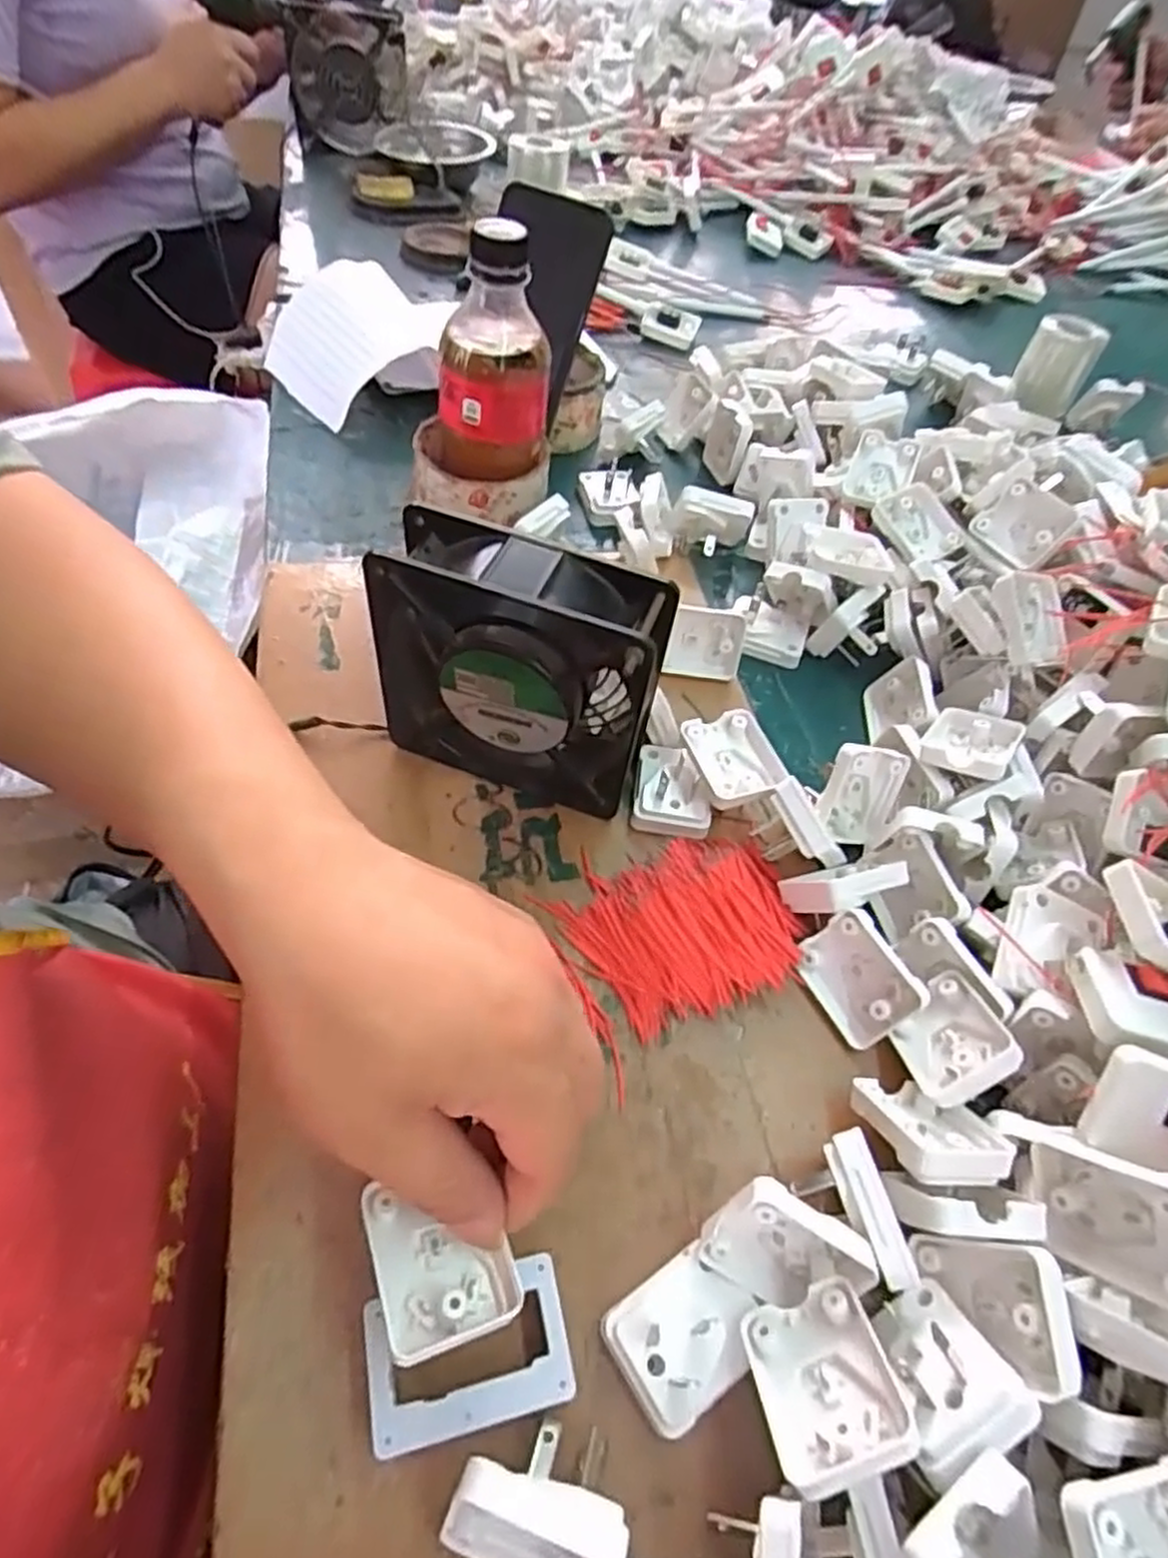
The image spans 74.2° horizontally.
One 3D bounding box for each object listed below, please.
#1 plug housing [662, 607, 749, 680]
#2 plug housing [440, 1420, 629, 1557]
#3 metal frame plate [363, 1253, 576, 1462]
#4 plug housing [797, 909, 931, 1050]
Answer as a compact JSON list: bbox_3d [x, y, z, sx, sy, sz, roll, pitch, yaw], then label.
[{"bbox_3d":[0.064,-0.076,0.430,0.047,0.040,0.008,8,25,3],"label":"plug housing"},{"bbox_3d":[-0.014,0.206,0.217,0.049,0.037,0.039,12,54,2],"label":"plug housing"},{"bbox_3d":[-0.036,0.181,0.245,0.061,0.016,0.039,-8,56,-13],"label":"metal frame plate"},{"bbox_3d":[0.113,0.082,0.321,0.039,0.011,0.047,-45,55,20],"label":"plug housing"}]

